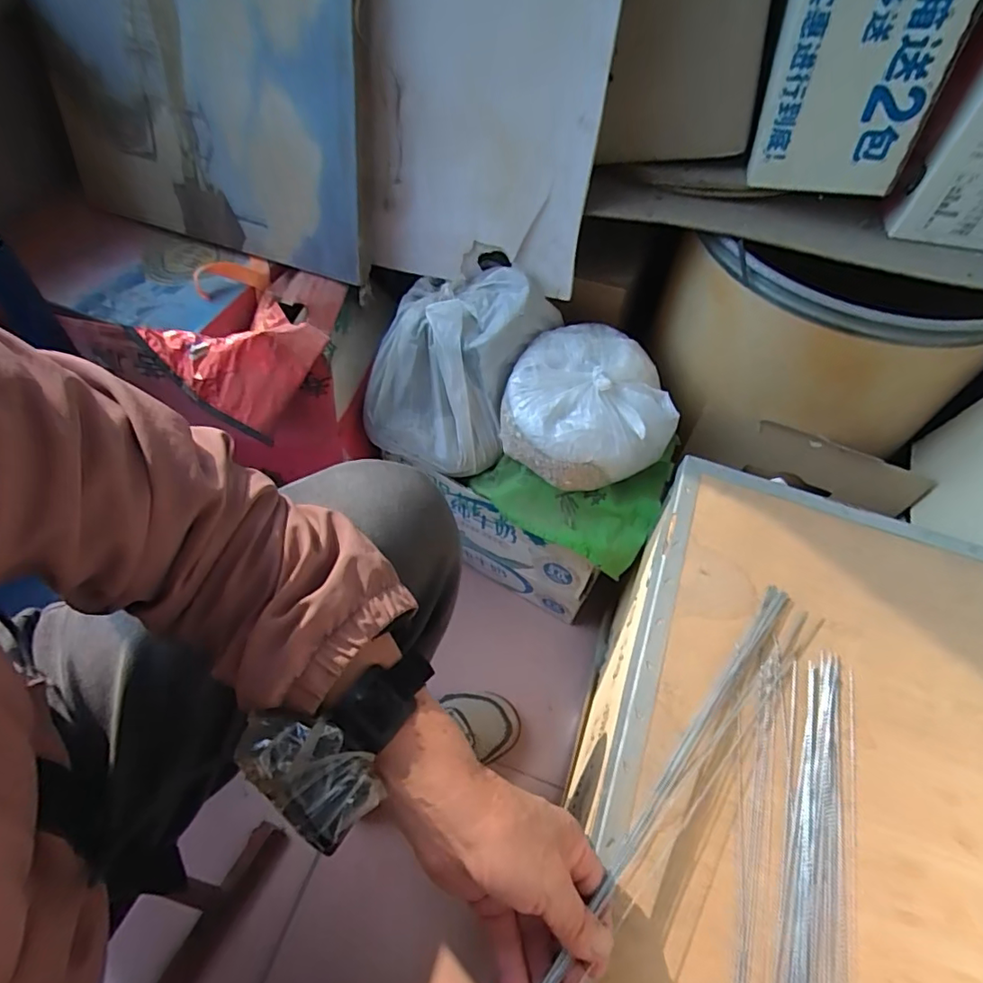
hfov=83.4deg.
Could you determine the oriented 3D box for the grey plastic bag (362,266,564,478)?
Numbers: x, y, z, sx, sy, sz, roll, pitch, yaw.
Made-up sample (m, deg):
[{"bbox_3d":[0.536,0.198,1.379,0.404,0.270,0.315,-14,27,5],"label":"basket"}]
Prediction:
[{"bbox_3d":[-0.049,-0.155,0.690,0.181,0.155,0.212,21,60,12],"label":"grey plastic bag"}]

